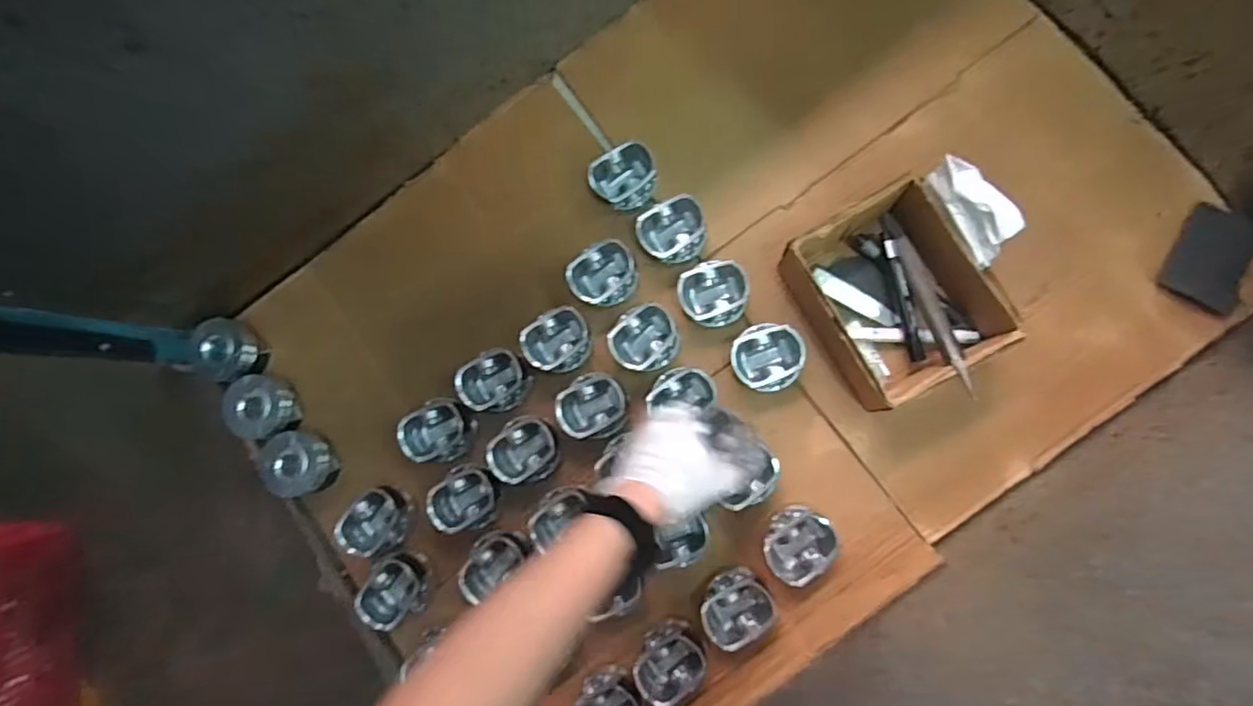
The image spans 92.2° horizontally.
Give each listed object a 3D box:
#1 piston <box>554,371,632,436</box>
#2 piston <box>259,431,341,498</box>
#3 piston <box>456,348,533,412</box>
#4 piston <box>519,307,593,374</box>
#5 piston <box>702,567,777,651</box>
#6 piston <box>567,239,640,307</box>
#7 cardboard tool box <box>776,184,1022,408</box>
[{"bbox_3d":[-0.037,0.060,0.692,0.077,0.044,0.071,-1,85,6],"label":"piston"},{"bbox_3d":[-0.403,0.135,0.736,0.087,0.047,0.076,-8,84,5],"label":"piston"},{"bbox_3d":[-0.155,0.034,0.725,0.074,0.072,0.068,-1,85,6],"label":"piston"},{"bbox_3d":[-0.079,-0.016,0.706,0.071,0.048,0.075,-1,85,6],"label":"piston"},{"bbox_3d":[0.121,0.279,0.654,0.077,0.048,0.072,-1,85,6],"label":"piston"},{"bbox_3d":[-0.026,-0.091,0.711,0.080,0.042,0.071,-40,82,2],"label":"piston"},{"bbox_3d":[0.282,-0.061,0.640,0.150,0.088,0.189,-29,83,3],"label":"cardboard tool box"}]

